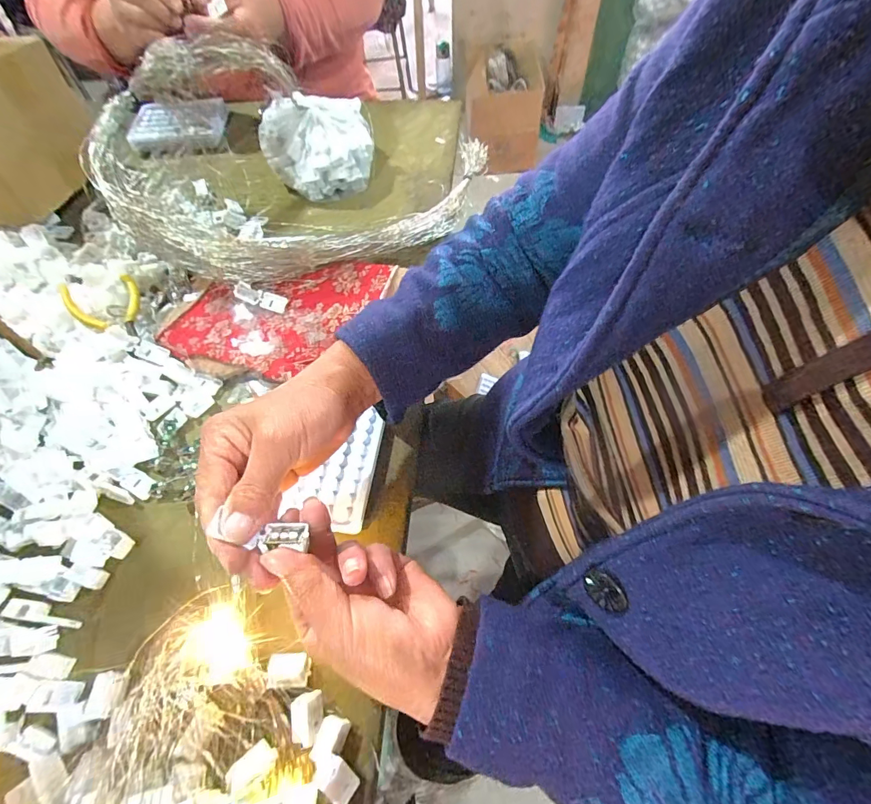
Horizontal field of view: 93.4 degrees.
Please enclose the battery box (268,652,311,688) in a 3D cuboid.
[{"bbox_3d":[-0.100,0.184,0.282,0.028,0.011,0.020,-3,60,1],"label":"battery box"}]

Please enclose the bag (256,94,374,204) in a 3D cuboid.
[{"bbox_3d":[-0.156,-0.335,0.544,0.146,0.080,0.106,-8,60,-2],"label":"bag"}]

